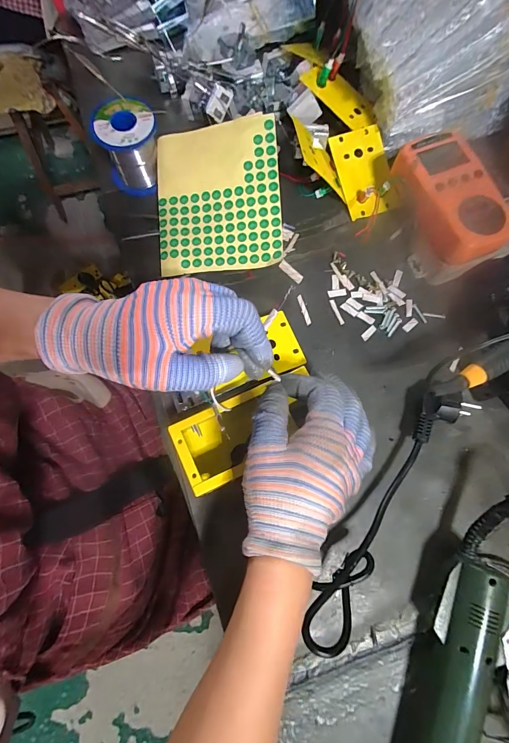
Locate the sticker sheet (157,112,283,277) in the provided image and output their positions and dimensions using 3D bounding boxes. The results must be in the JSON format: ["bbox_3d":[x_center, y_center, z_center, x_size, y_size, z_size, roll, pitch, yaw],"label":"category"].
[{"bbox_3d":[-0.040,-0.182,0.353,0.130,0.010,0.152,-4,88,9],"label":"sticker sheet"}]

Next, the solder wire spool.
[{"bbox_3d":[-0.133,-0.242,0.363,0.064,0.064,0.067,0,77,-2],"label":"solder wire spool"}]

